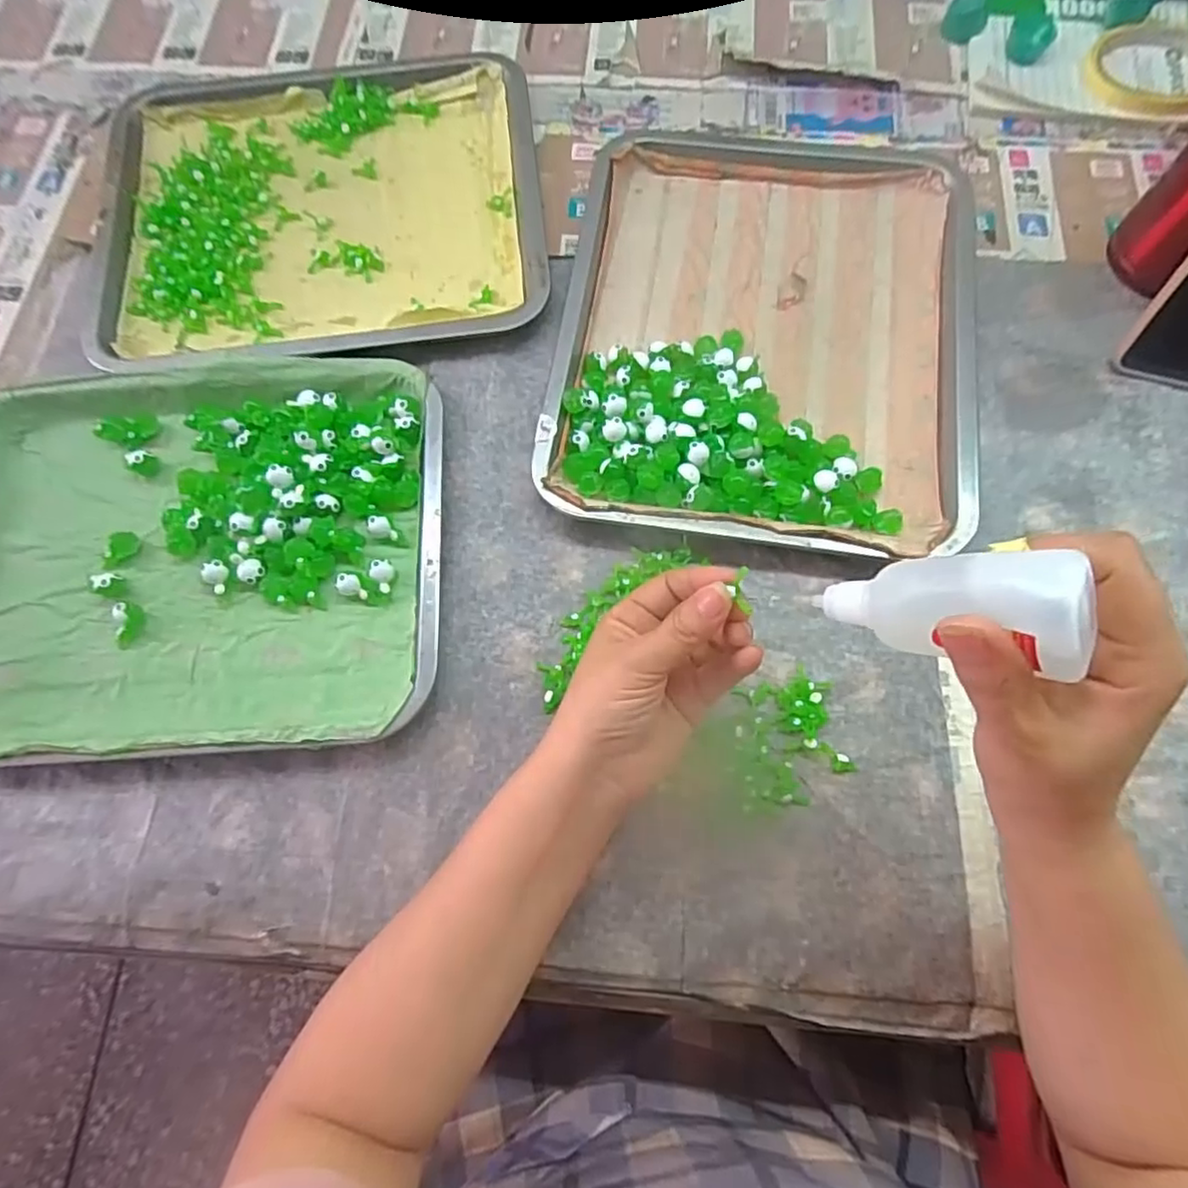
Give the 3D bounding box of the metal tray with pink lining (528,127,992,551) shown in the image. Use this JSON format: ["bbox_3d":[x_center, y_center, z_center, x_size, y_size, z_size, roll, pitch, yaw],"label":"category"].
[{"bbox_3d":[0.112,-0.179,0.431,0.260,0.023,0.309,9,73,5],"label":"metal tray with pink lining"}]

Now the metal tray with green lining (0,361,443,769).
[{"bbox_3d":[-0.244,-0.025,0.394,0.303,0.023,0.240,-4,73,1],"label":"metal tray with green lining"}]

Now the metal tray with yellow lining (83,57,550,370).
[{"bbox_3d":[-0.196,-0.282,0.473,0.309,0.017,0.250,-7,73,0],"label":"metal tray with yellow lining"}]

